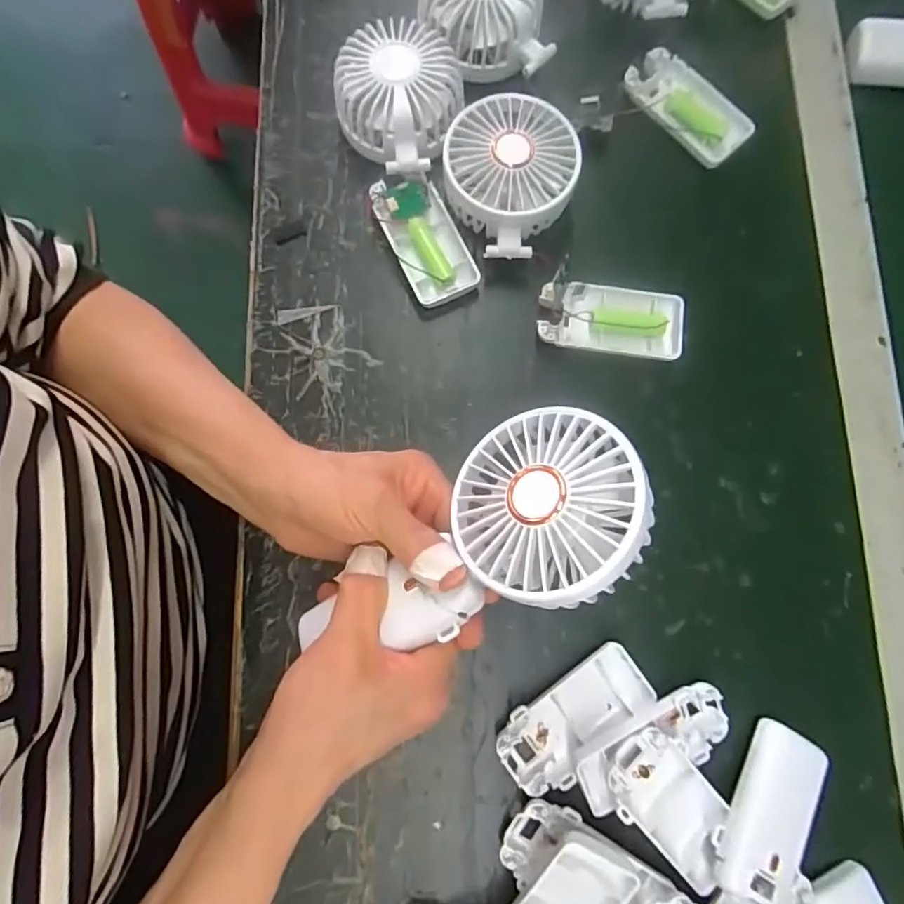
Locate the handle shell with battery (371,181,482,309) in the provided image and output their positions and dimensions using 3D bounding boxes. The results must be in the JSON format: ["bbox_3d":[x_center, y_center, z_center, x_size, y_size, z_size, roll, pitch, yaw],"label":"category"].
[{"bbox_3d":[-0.018,-0.142,0.370,0.044,0.024,0.087,-26,81,-6],"label":"handle shell with battery"}]

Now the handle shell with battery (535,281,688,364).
[{"bbox_3d":[0.105,-0.086,0.368,0.094,0.020,0.047,8,80,0],"label":"handle shell with battery"}]

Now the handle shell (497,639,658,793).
[{"bbox_3d":[0.071,0.155,0.320,0.092,0.016,0.047,-37,83,-7],"label":"handle shell"}]

